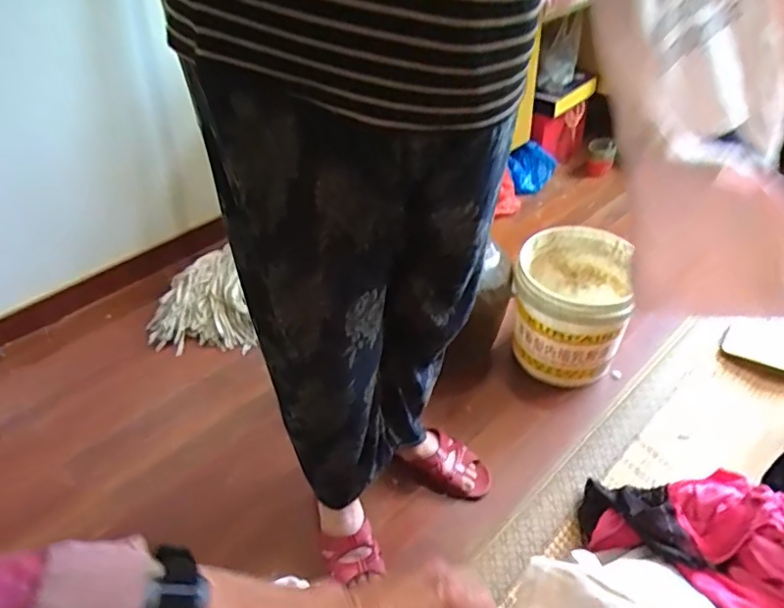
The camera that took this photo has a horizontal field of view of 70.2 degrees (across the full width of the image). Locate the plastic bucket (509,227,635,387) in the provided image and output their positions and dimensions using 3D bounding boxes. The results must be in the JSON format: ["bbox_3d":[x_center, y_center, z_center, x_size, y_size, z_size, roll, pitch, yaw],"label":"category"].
[{"bbox_3d":[0.399,0.018,1.270,0.235,0.284,0.250,8,42,15],"label":"plastic bucket"}]

